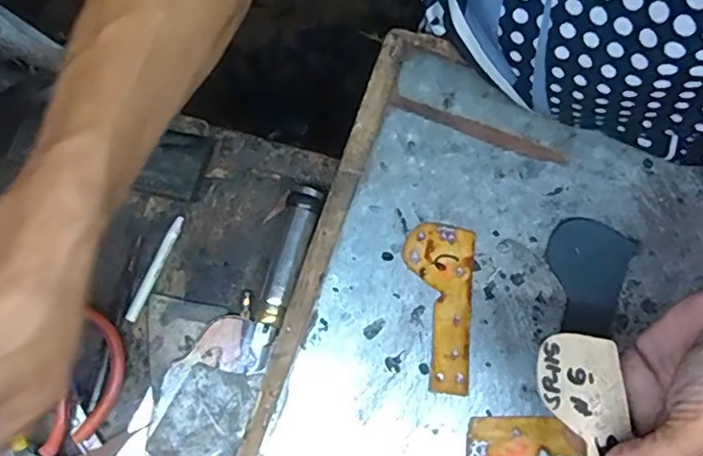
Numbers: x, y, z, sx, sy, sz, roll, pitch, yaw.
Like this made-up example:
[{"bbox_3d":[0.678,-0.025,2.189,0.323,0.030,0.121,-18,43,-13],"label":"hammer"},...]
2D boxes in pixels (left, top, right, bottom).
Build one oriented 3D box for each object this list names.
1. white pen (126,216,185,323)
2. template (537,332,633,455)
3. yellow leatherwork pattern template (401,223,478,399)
[{"bbox_3d":[-0.150,0.030,0.445,0.009,0.008,0.085,22,73,7],"label":"white pen"},{"bbox_3d":[0.133,0.122,0.317,0.052,0.005,0.125,-2,75,-15],"label":"template"},{"bbox_3d":[0.061,0.056,0.419,0.051,0.004,0.117,6,78,-1],"label":"yellow leatherwork pattern template"}]

